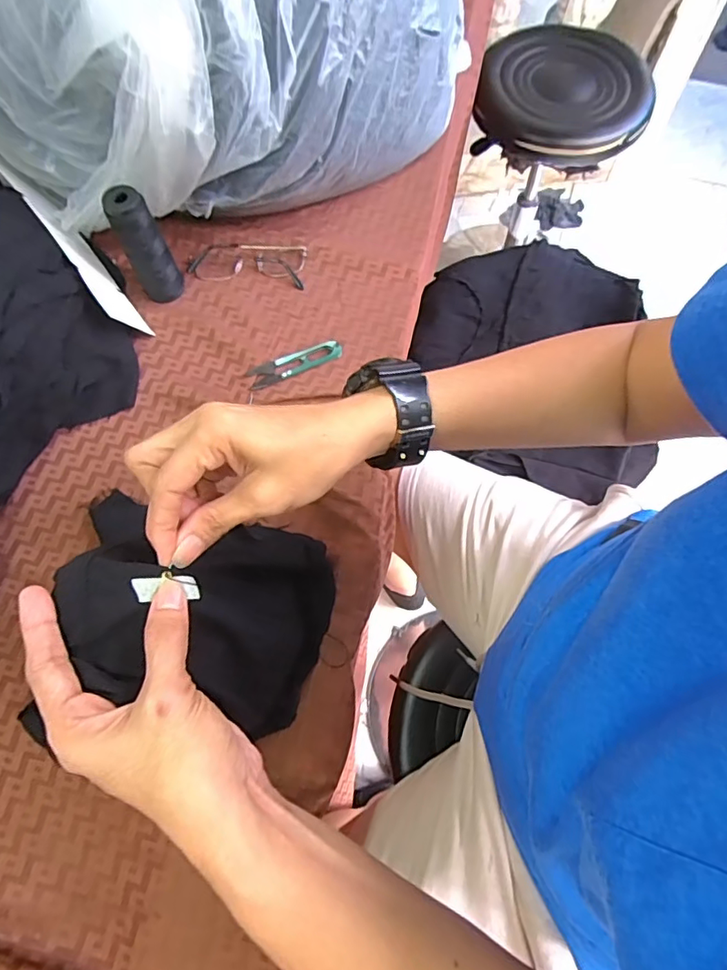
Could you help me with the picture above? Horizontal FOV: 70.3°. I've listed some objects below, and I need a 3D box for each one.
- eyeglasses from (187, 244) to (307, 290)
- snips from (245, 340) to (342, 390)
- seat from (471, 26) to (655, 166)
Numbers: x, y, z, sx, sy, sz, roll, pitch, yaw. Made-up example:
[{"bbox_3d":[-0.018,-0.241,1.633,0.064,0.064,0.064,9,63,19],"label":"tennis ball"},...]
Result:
[{"bbox_3d":[-0.129,-0.247,0.568,0.126,0.019,0.044,4,69,4],"label":"eyeglasses"},{"bbox_3d":[-0.070,-0.125,0.531,0.100,0.007,0.025,-22,70,-6],"label":"snips"},{"bbox_3d":[0.351,-0.699,0.911,0.284,0.074,0.296,-1,69,2],"label":"seat"}]

